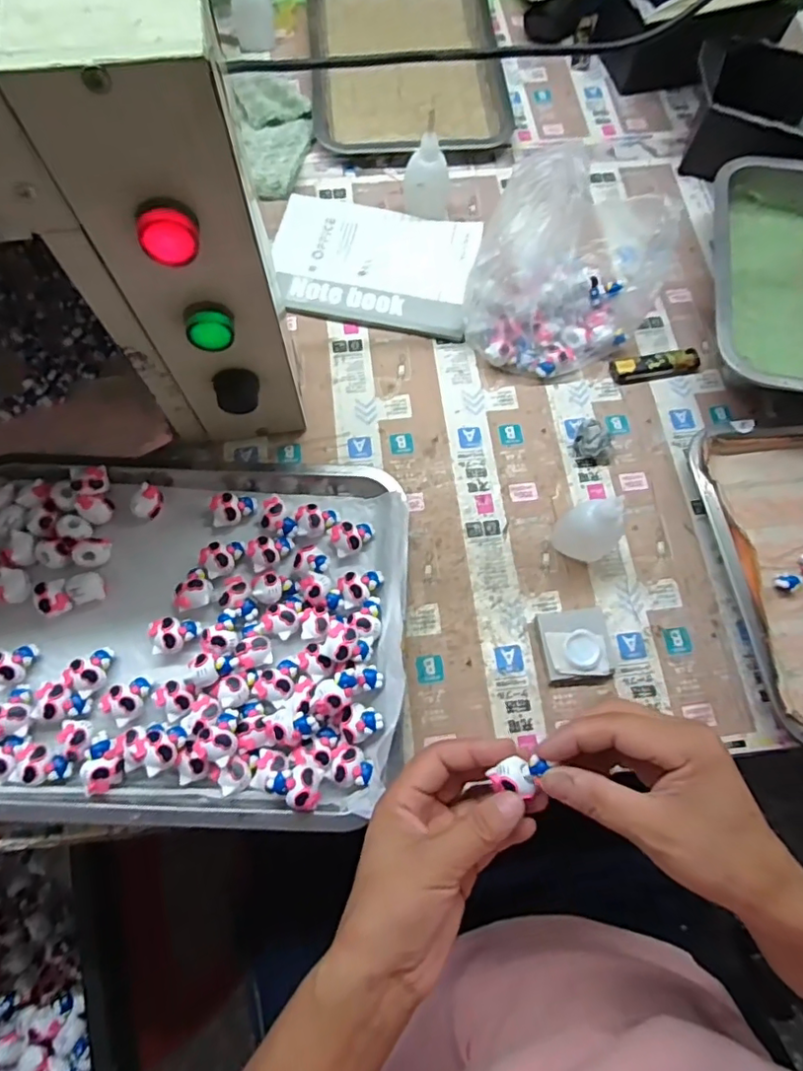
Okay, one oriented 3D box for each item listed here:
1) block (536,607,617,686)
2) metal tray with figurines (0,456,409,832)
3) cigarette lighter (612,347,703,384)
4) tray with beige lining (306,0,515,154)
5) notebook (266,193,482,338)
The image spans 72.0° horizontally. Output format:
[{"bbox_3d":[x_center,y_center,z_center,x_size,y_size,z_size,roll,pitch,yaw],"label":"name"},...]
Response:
[{"bbox_3d":[0.133,0.084,0.418,0.052,0.015,0.054,-7,72,-4],"label":"block"},{"bbox_3d":[-0.170,0.063,0.398,0.347,0.032,0.263,1,71,-1],"label":"metal tray with figurines"},{"bbox_3d":[0.234,-0.158,0.509,0.080,0.015,0.019,-11,72,-5],"label":"cigarette lighter"},{"bbox_3d":[0.003,-0.555,0.637,0.211,0.023,0.290,-5,72,-3],"label":"tray with beige lining"},{"bbox_3d":[-0.027,-0.266,0.538,0.190,0.012,0.142,9,71,2],"label":"notebook"}]

